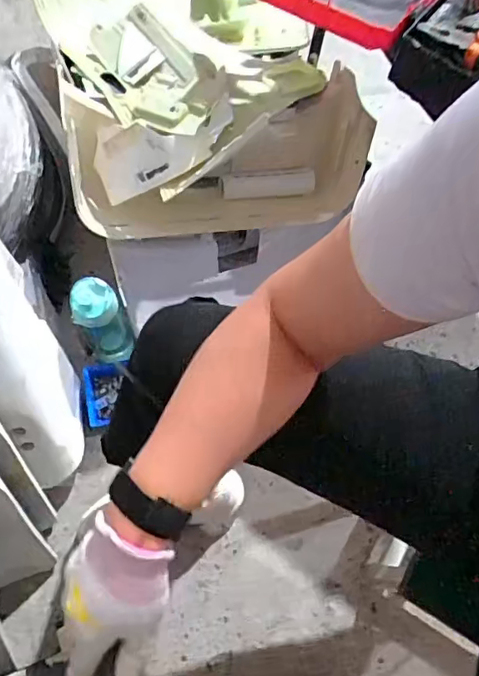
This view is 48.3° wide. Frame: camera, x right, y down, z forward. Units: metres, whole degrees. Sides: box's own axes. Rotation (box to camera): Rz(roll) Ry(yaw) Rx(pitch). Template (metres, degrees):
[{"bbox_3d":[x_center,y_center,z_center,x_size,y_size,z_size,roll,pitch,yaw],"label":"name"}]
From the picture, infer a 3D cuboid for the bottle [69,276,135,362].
[{"bbox_3d":[-0.224,-0.023,0.876,0.072,0.196,0.062,-13,69,-7],"label":"bottle"}]

